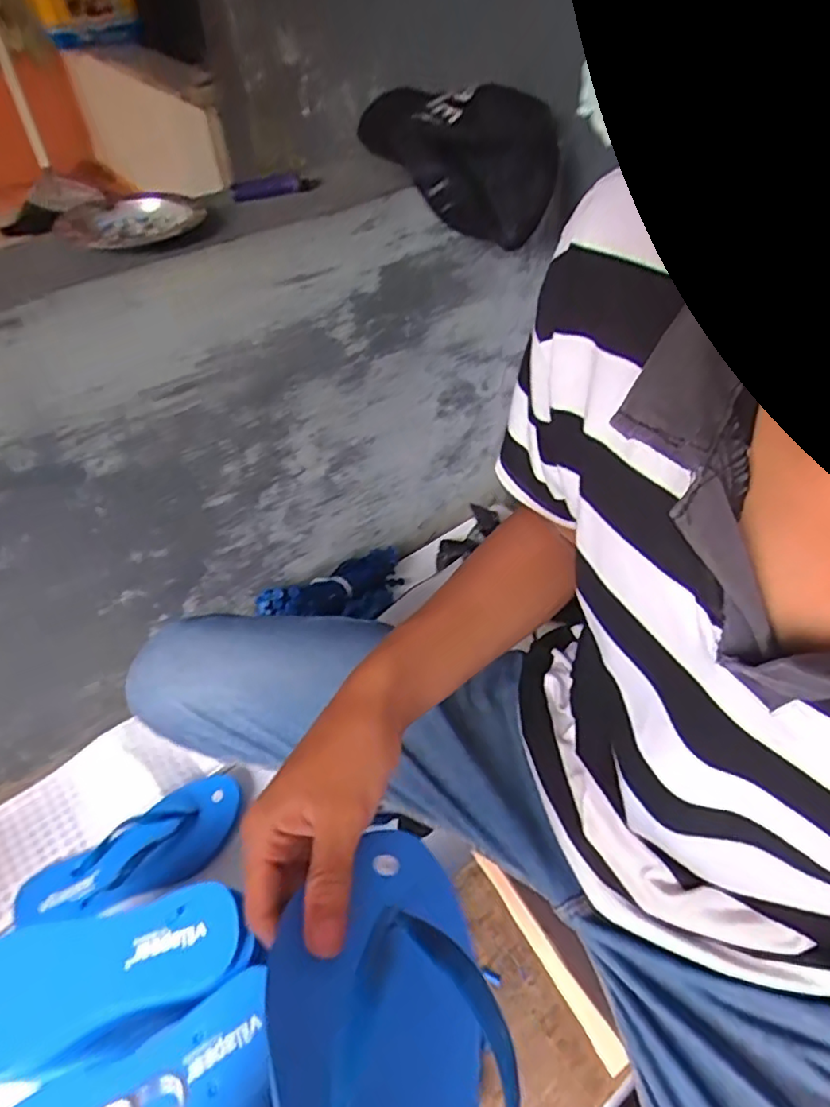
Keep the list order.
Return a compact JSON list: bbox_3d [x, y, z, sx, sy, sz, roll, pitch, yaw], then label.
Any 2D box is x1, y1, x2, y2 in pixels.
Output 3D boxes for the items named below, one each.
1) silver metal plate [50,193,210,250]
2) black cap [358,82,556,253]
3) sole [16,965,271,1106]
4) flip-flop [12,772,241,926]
[{"bbox_3d":[-0.248,-0.290,0.535,0.116,0.020,0.098,-23,53,-19],"label":"silver metal plate"},{"bbox_3d":[0.046,-0.427,0.663,0.192,0.104,0.198,0,49,0],"label":"black cap"},{"bbox_3d":[-0.202,0.391,0.418,0.224,0.018,0.090,-22,53,-19],"label":"sole"},{"bbox_3d":[-0.308,0.329,0.672,0.238,0.048,0.087,-23,53,-19],"label":"flip-flop"}]

